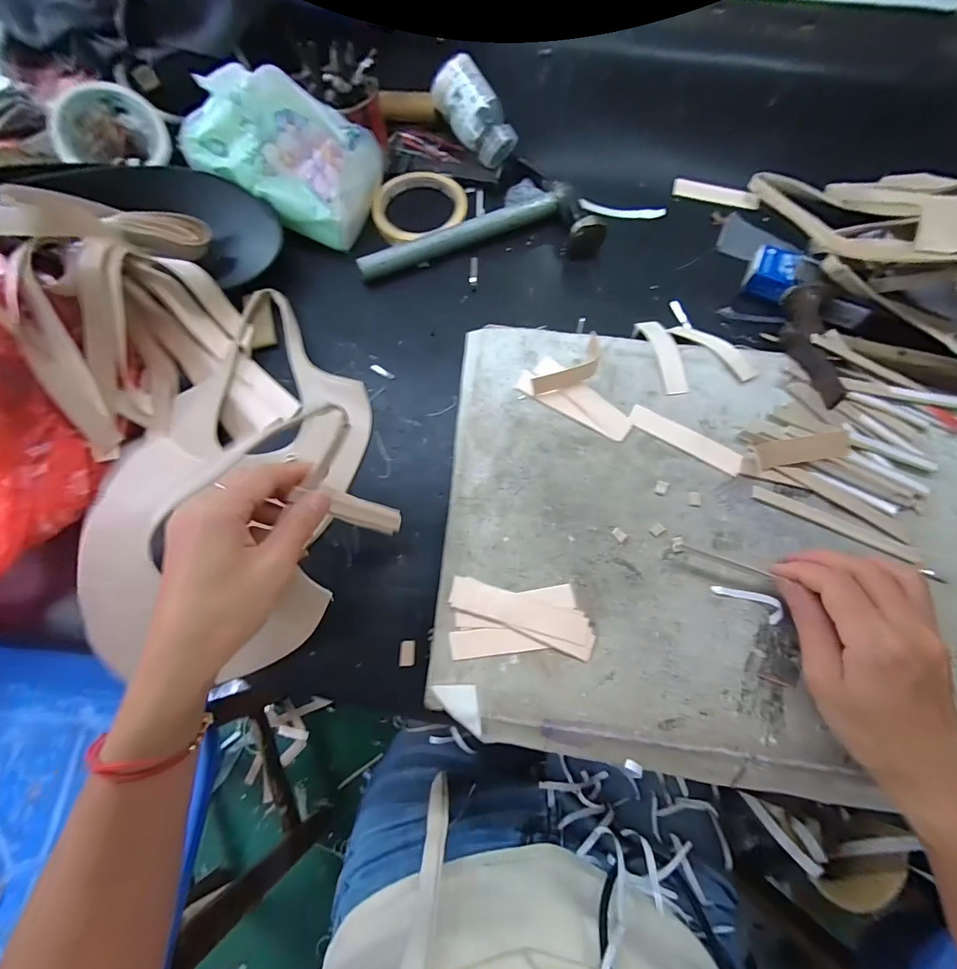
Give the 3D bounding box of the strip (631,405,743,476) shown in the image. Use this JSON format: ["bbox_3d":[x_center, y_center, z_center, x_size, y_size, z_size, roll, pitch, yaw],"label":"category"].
[{"bbox_3d":[0.159,-0.036,0.325,0.086,0.004,0.019,30,75,11],"label":"strip"}]

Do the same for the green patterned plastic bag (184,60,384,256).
[{"bbox_3d":[-0.176,-0.309,0.387,0.144,0.102,0.105,26,73,9],"label":"green patterned plastic bag"}]

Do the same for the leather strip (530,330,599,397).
[{"bbox_3d":[0.078,-0.095,0.337,0.078,0.013,0.027,-42,75,-12],"label":"leather strip"}]

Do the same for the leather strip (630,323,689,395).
[{"bbox_3d":[0.156,-0.109,0.359,0.022,0.017,0.084,-8,59,0],"label":"leather strip"}]

